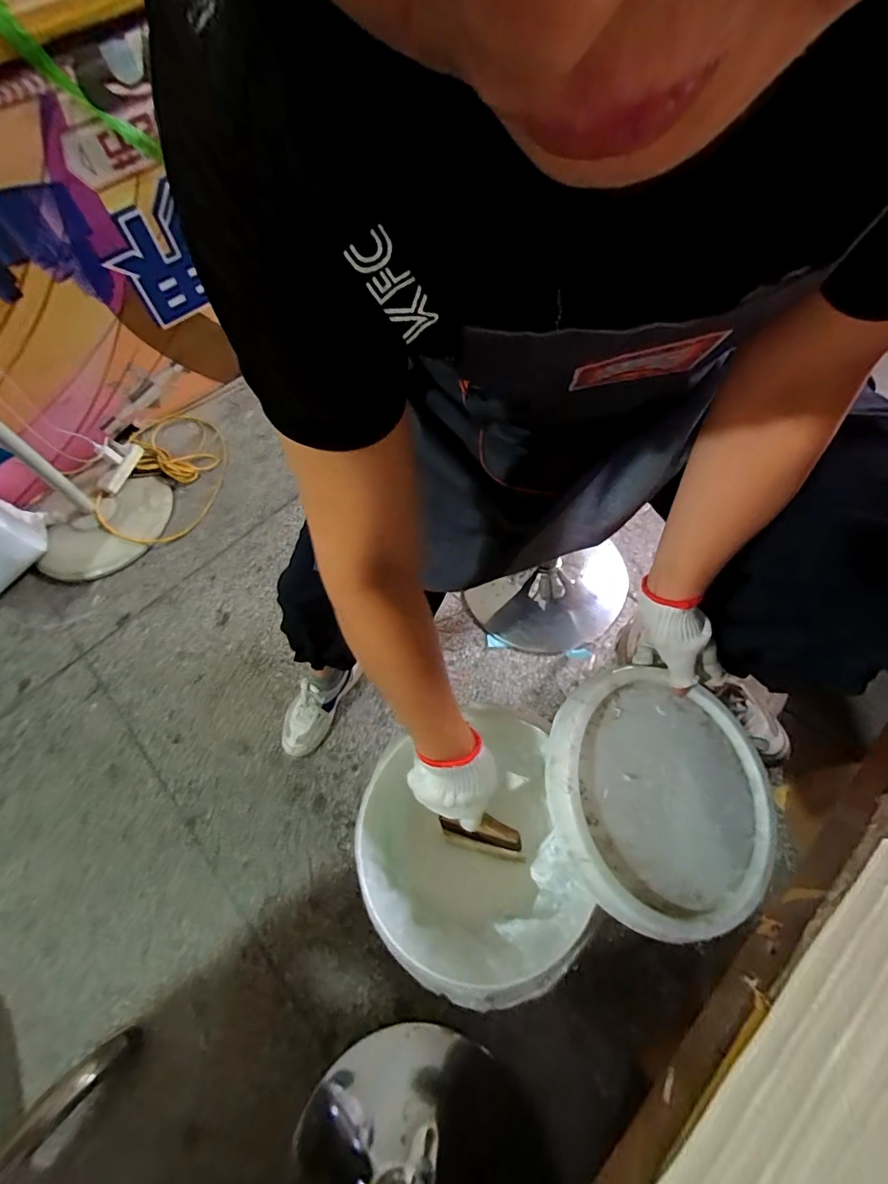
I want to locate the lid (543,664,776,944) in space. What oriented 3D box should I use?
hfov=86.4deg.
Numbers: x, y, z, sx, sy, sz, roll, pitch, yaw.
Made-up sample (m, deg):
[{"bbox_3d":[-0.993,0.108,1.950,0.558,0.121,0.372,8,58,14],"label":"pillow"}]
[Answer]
[{"bbox_3d":[0.216,0.199,0.468,0.239,0.024,0.227,7,65,-15],"label":"lid"}]

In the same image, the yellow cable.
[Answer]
[{"bbox_3d":[-0.779,-0.343,1.332,0.293,0.078,0.468,-2,64,3],"label":"yellow cable"}]

